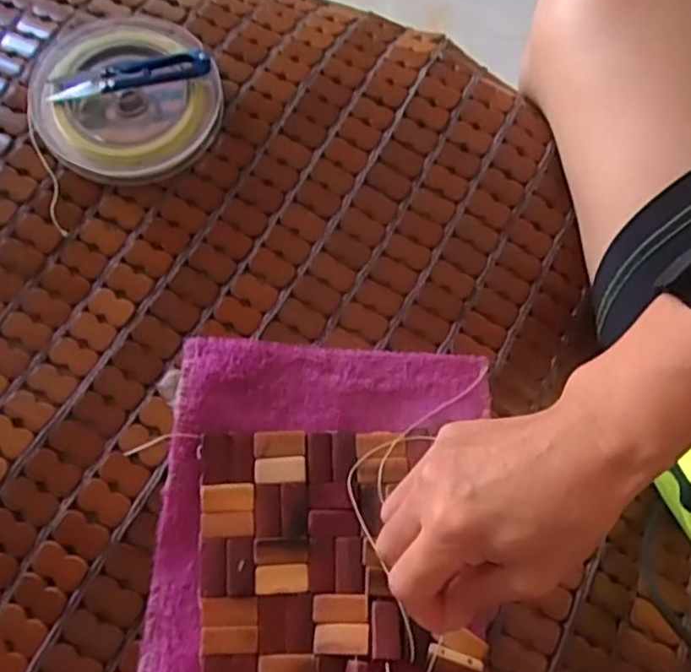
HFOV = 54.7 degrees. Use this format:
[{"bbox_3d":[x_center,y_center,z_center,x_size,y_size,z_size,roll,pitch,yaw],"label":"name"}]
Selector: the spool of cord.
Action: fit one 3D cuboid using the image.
[{"bbox_3d":[-0.139,-0.156,0.428,0.114,0.027,0.122,0,72,0],"label":"spool of cord"}]

